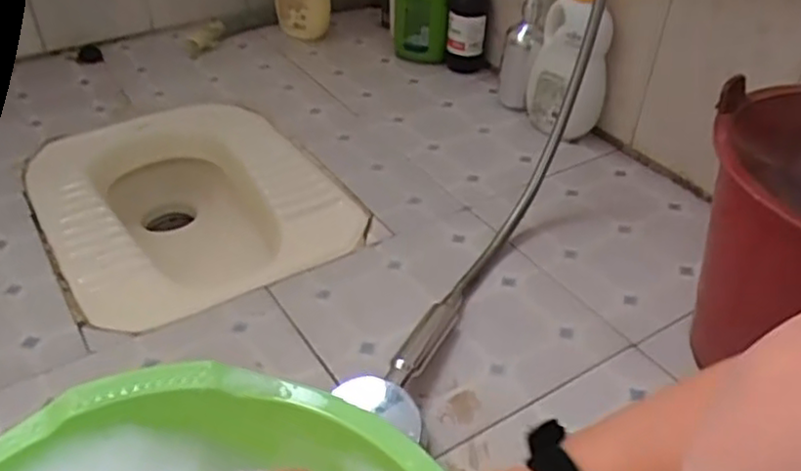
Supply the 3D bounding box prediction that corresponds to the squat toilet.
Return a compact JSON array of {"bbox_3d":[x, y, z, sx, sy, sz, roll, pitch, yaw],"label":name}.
[{"bbox_3d":[-0.305,-0.011,1.011,0.366,0.187,0.426,-21,44,-27],"label":"squat toilet"}]

